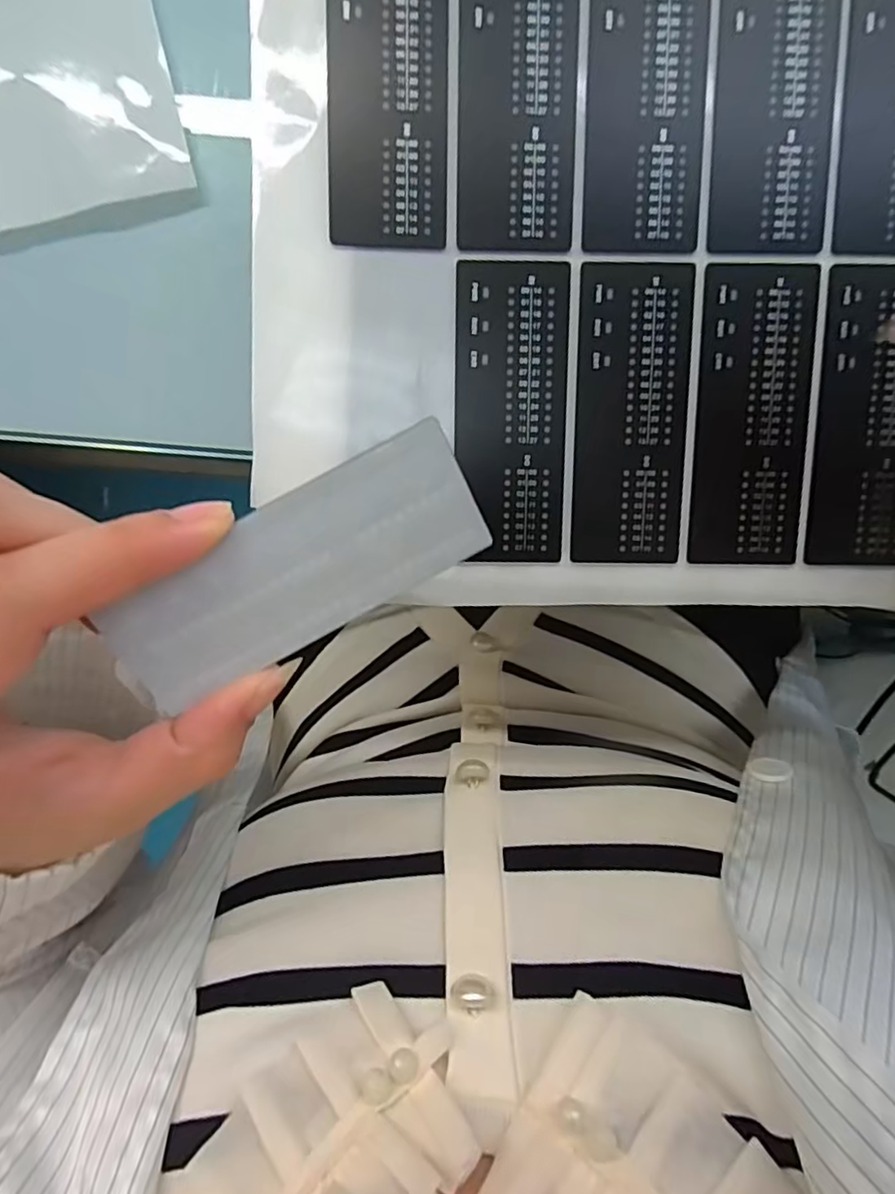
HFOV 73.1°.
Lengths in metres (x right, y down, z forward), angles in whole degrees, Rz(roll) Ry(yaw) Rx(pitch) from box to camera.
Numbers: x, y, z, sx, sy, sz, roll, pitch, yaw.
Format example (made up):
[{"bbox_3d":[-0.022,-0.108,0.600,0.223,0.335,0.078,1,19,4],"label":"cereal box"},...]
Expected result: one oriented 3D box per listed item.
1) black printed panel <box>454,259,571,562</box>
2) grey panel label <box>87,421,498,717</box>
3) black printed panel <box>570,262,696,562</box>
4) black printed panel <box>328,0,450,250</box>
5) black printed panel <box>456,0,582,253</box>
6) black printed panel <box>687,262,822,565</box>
[{"bbox_3d":[0.021,-0.058,0.195,0.035,0.004,0.093,1,95,1],"label":"black printed panel"},{"bbox_3d":[-0.037,-0.006,0.149,0.093,0.004,0.036,-29,115,-2],"label":"grey panel label"},{"bbox_3d":[0.059,-0.058,0.195,0.035,0.004,0.092,1,95,1],"label":"black printed panel"},{"bbox_3d":[-0.018,-0.155,0.181,0.035,0.004,0.092,0,97,-5],"label":"black printed panel"},{"bbox_3d":[0.021,-0.155,0.181,0.036,0.004,0.093,1,95,1],"label":"black printed panel"},{"bbox_3d":[0.098,-0.058,0.195,0.036,0.004,0.092,0,95,1],"label":"black printed panel"}]

